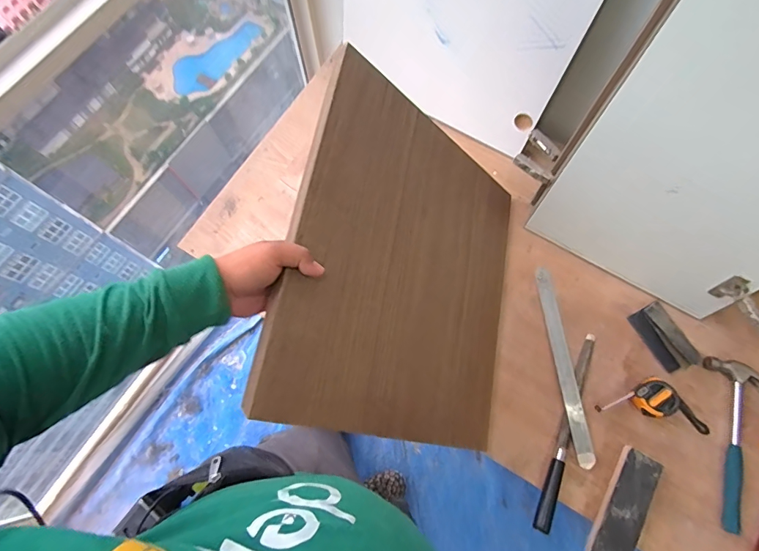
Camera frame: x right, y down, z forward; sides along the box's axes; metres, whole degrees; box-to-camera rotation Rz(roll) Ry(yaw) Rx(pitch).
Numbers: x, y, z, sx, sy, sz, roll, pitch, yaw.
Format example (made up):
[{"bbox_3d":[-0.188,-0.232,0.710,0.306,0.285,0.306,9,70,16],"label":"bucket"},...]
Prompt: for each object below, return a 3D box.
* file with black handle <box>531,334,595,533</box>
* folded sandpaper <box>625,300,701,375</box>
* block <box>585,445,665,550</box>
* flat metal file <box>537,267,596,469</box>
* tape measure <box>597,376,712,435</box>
[{"bbox_3d":[0.314,0.249,0.696,0.026,0.020,0.329,23,74,9],"label":"file with black handle"},{"bbox_3d":[0.502,0.102,0.725,0.068,0.034,0.117,-28,73,-8],"label":"folded sandpaper"},{"bbox_3d":[0.381,0.361,0.656,0.060,0.025,0.173,30,75,10],"label":"block"},{"bbox_3d":[0.318,0.148,0.732,0.029,0.007,0.336,-5,70,-4],"label":"flat metal file"},{"bbox_3d":[0.462,0.207,0.699,0.177,0.034,0.068,11,72,5],"label":"tape measure"}]

